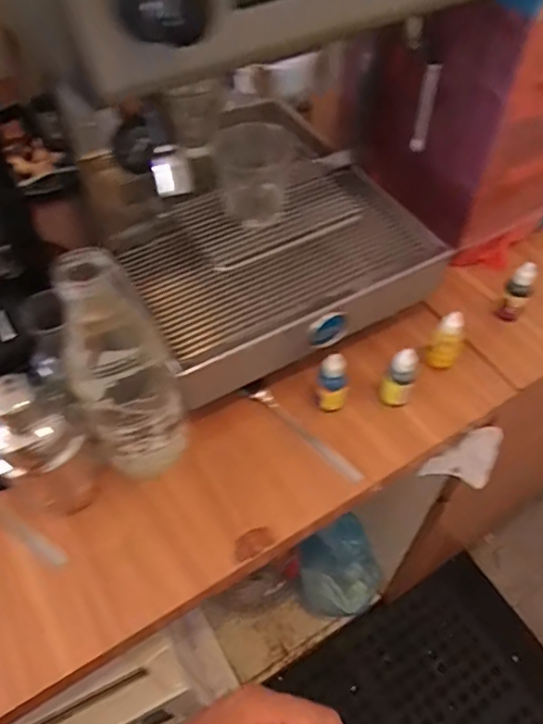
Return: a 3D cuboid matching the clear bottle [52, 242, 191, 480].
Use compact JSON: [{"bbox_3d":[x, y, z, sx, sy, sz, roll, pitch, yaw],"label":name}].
[{"bbox_3d":[-0.127,0.012,0.490,0.084,0.241,0.066,-20,55,-14],"label":"clear bottle"}]

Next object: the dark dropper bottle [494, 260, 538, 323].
[{"bbox_3d":[0.292,-0.081,0.673,0.030,0.076,0.025,25,57,18],"label":"dark dropper bottle"}]

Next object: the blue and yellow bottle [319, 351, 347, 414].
[{"bbox_3d":[0.066,0.024,0.605,0.029,0.084,0.025,8,53,7],"label":"blue and yellow bottle"}]

